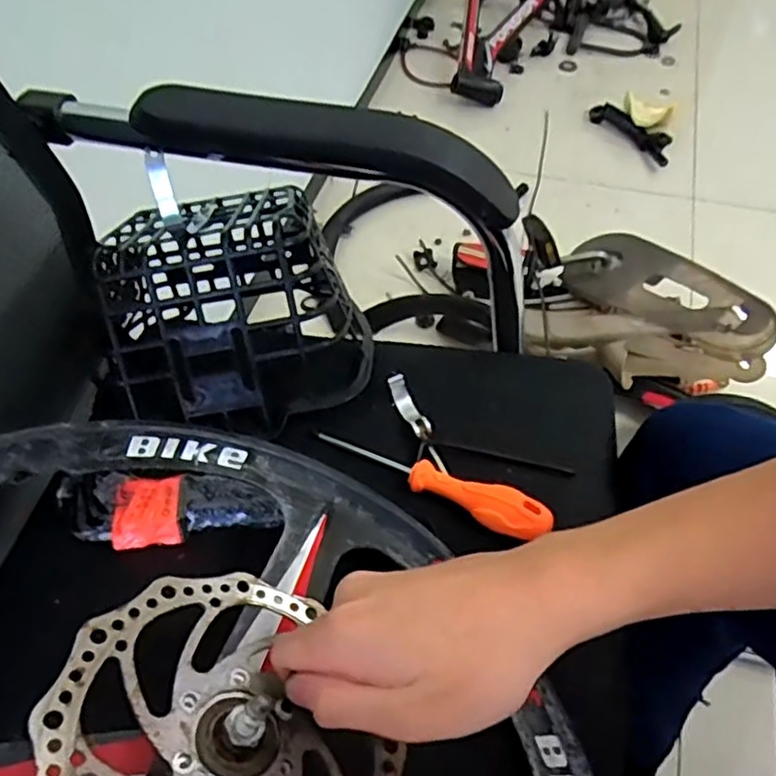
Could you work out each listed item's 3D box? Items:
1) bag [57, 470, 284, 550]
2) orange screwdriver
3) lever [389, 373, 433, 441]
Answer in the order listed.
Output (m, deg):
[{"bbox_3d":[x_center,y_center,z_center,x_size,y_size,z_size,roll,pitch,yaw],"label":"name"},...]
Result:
[{"bbox_3d":[-0.162,0.090,0.499,0.159,0.023,0.055,3,53,4],"label":"bag"},{"bbox_3d":[0.030,0.068,0.496,0.183,0.025,0.030,21,56,16],"label":"orange screwdriver"},{"bbox_3d":[0.018,0.015,0.539,0.014,0.021,0.061,-22,55,-15],"label":"lever"}]

